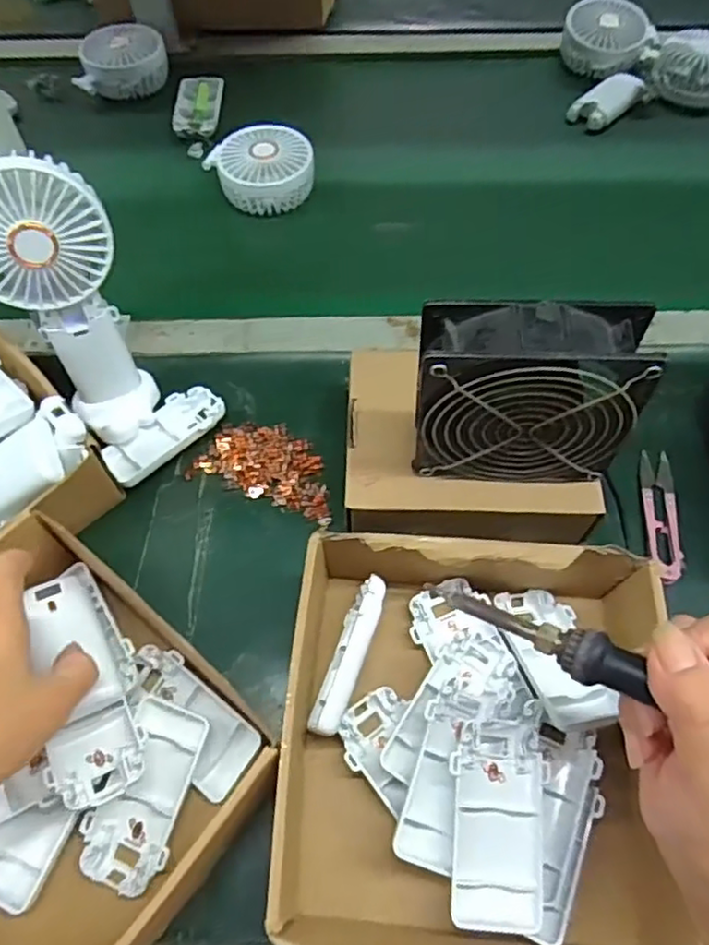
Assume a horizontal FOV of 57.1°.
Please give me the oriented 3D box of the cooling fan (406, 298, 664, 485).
[{"bbox_3d":[0.095,-0.045,0.373,0.117,0.112,0.045,3,60,2],"label":"cooling fan"}]

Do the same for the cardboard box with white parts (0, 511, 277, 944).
[{"bbox_3d":[-0.175,0.155,0.353,0.215,0.075,0.186,36,67,19],"label":"cardboard box with white parts"}]

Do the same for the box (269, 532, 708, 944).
[{"bbox_3d":[0.066,0.144,0.357,0.203,0.072,0.208,4,60,3],"label":"box"}]

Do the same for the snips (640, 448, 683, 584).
[{"bbox_3d":[0.218,0.029,0.461,0.022,0.013,0.103,7,60,4],"label":"snips"}]

